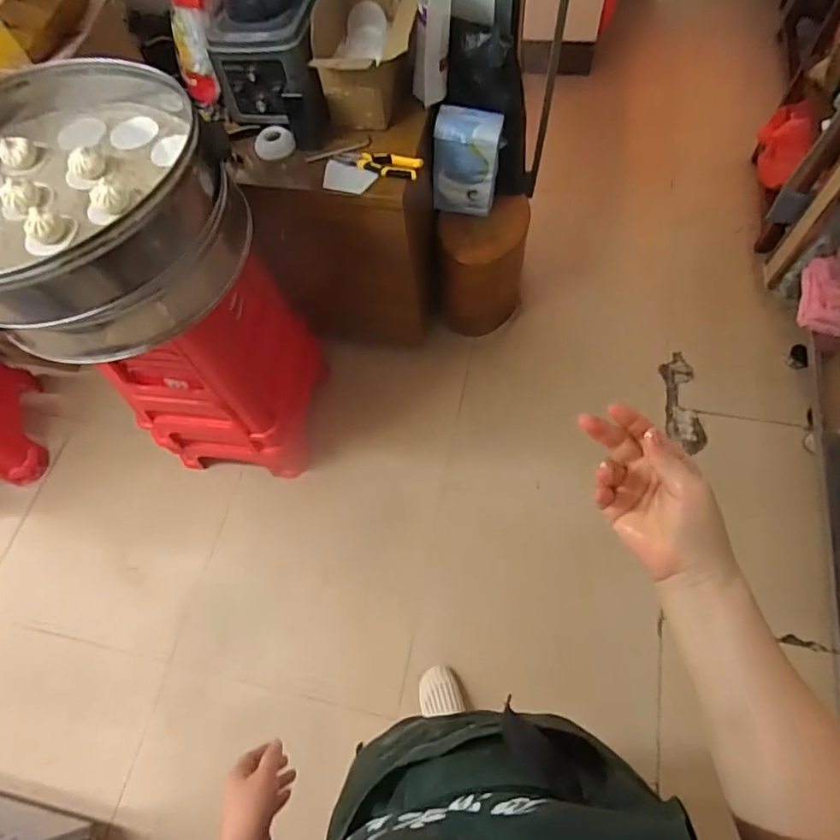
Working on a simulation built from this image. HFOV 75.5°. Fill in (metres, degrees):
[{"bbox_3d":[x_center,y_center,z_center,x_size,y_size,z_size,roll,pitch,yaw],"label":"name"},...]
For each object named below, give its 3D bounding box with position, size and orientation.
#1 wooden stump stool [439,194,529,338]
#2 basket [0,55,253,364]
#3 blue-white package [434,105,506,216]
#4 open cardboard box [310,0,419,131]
[{"bbox_3d":[0.192,-0.435,1.616,0.254,0.352,0.216,-6,64,2],"label":"wooden stump stool"},{"bbox_3d":[-0.624,-0.399,0.960,0.486,0.242,0.524,-39,67,-13],"label":"basket"},{"bbox_3d":[0.119,-0.651,1.373,0.164,0.253,0.083,9,65,9],"label":"blue-white package"},{"bbox_3d":[-0.124,-0.807,1.188,0.245,0.201,0.241,1,64,6],"label":"open cardboard box"}]

